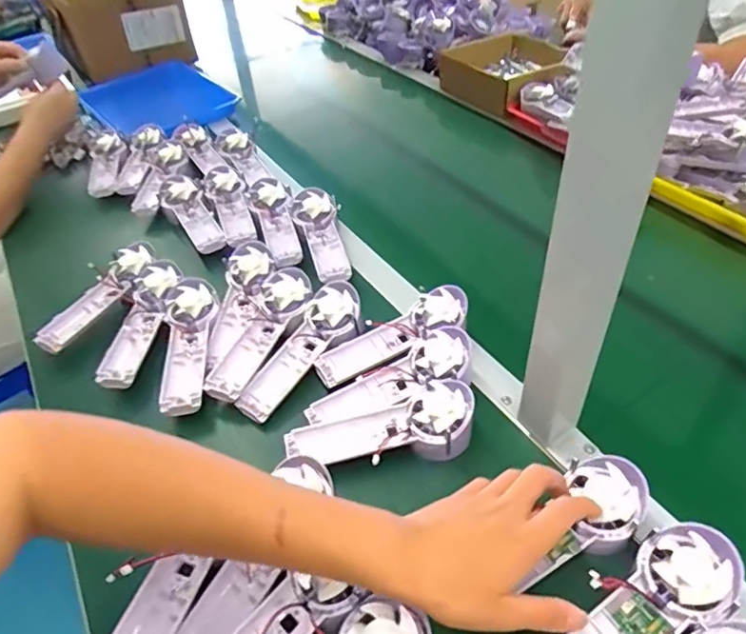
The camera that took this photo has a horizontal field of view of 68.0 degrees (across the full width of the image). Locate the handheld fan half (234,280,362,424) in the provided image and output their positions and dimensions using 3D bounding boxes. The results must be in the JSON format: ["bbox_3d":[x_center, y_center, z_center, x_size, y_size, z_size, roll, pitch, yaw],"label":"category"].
[{"bbox_3d":[-0.077,0.034,0.599,0.053,0.029,0.178,27,68,30],"label":"handheld fan half"}]

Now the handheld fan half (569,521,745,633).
[{"bbox_3d":[0.179,0.211,0.378,0.176,0.032,0.058,-28,48,-21],"label":"handheld fan half"}]

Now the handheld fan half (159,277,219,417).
[{"bbox_3d":[-0.203,0.026,0.607,0.057,0.031,0.175,-11,44,-5],"label":"handheld fan half"}]

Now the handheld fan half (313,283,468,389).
[{"bbox_3d":[0.024,0.022,0.597,0.179,0.036,0.060,-30,47,-5],"label":"handheld fan half"}]

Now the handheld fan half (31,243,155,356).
[{"bbox_3d":[-0.335,-0.029,0.682,0.057,0.031,0.178,17,48,22],"label":"handheld fan half"}]

